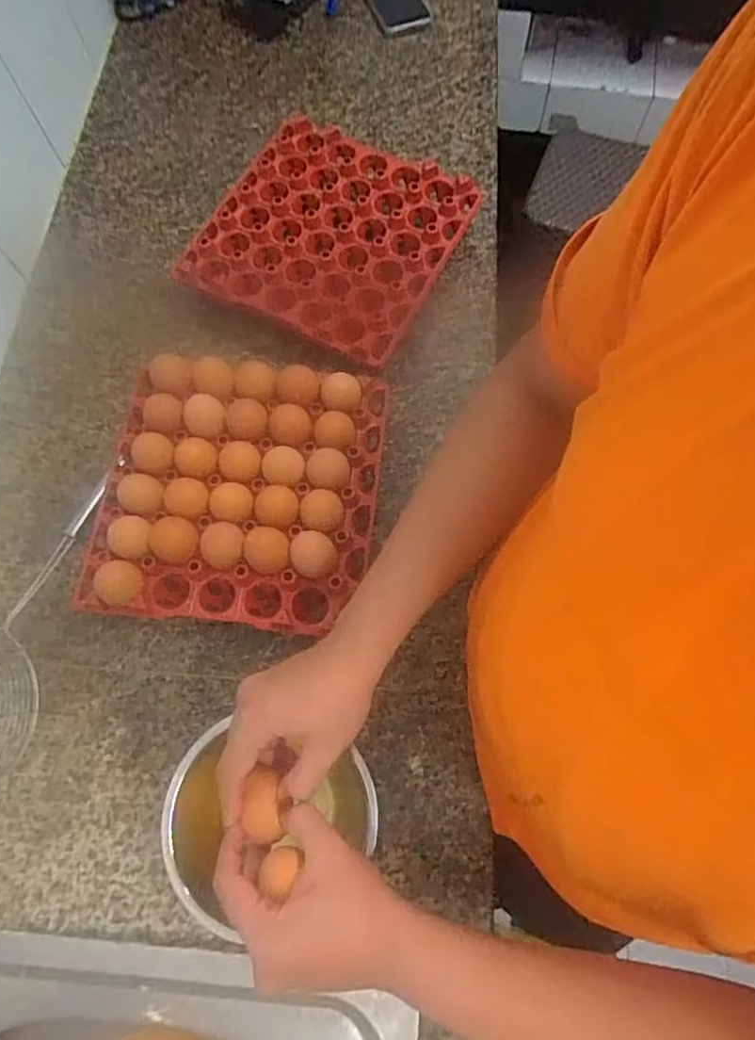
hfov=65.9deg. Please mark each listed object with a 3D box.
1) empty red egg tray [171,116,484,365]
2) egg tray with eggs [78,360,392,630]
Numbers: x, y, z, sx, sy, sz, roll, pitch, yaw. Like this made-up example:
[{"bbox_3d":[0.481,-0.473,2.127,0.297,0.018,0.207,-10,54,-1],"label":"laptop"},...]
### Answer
[{"bbox_3d":[-0.056,-0.355,0.739,0.288,0.065,0.298,27,73,11],"label":"empty red egg tray"},{"bbox_3d":[-0.146,-0.033,0.619,0.287,0.075,0.283,5,70,3],"label":"egg tray with eggs"}]

